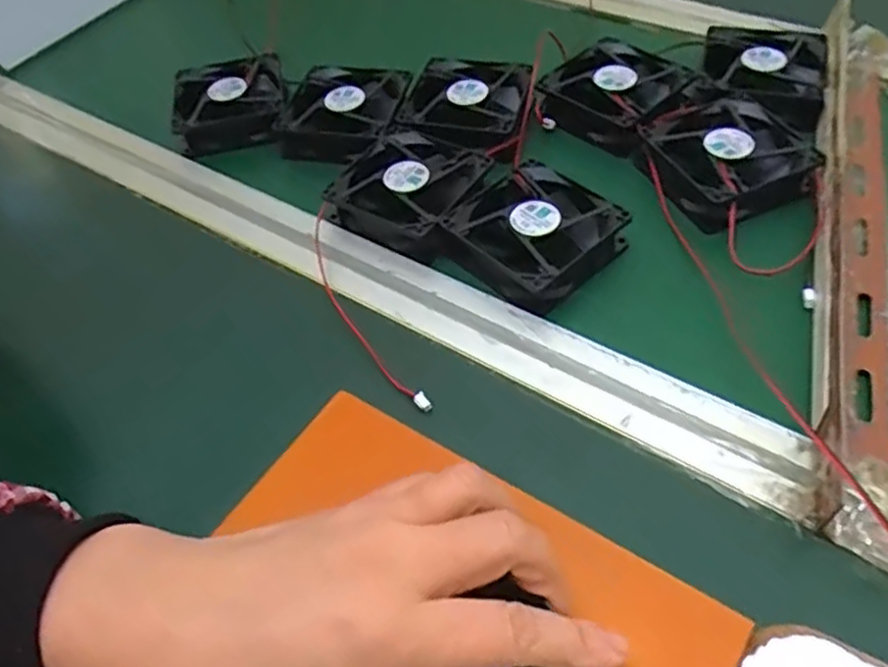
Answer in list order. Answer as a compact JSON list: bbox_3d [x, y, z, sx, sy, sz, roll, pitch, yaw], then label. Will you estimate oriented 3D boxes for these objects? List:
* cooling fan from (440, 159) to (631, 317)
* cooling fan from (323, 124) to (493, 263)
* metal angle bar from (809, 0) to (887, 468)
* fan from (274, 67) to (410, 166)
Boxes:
[{"bbox_3d":[0.051,-0.059,0.415,0.079,0.027,0.080,-36,56,-25],"label":"cooling fan"},{"bbox_3d":[-0.022,-0.091,0.451,0.084,0.023,0.083,19,53,19],"label":"cooling fan"},{"bbox_3d":[0.234,-0.076,0.404,0.049,0.034,0.356,12,51,13],"label":"metal angle bar"},{"bbox_3d":[-0.068,-0.154,0.510,0.080,0.032,0.089,16,52,16],"label":"fan"}]

